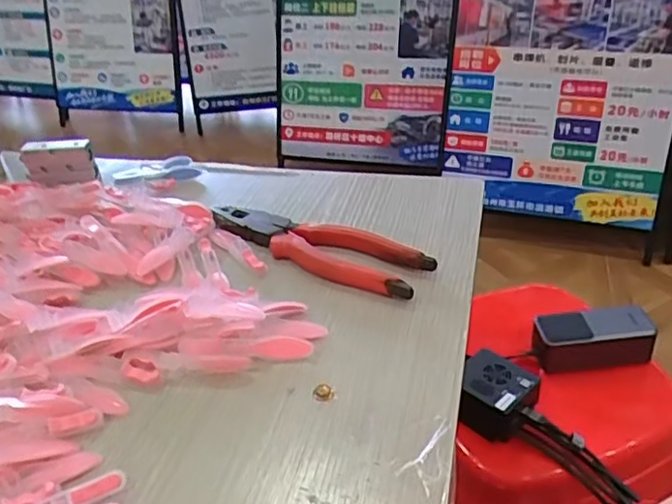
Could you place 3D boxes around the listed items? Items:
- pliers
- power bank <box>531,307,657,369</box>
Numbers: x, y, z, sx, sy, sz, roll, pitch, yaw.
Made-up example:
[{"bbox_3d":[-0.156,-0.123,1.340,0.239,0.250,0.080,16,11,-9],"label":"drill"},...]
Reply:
[{"bbox_3d":[-0.020,-0.008,0.454,0.187,0.019,0.041,17,39,28],"label":"pliers"},{"bbox_3d":[0.293,0.097,0.703,0.125,0.041,0.052,-3,34,1],"label":"power bank"}]

